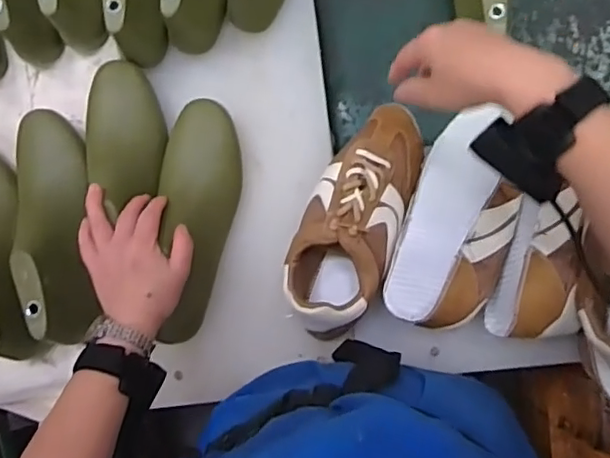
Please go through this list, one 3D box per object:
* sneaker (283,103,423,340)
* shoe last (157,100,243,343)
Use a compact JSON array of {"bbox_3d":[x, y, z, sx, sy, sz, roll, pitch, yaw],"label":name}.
[{"bbox_3d":[0.051,-0.011,0.597,0.094,0.074,0.238,21,86,9],"label":"sneaker"},{"bbox_3d":[-0.114,-0.011,0.610,0.080,0.071,0.248,2,81,5],"label":"shoe last"}]

